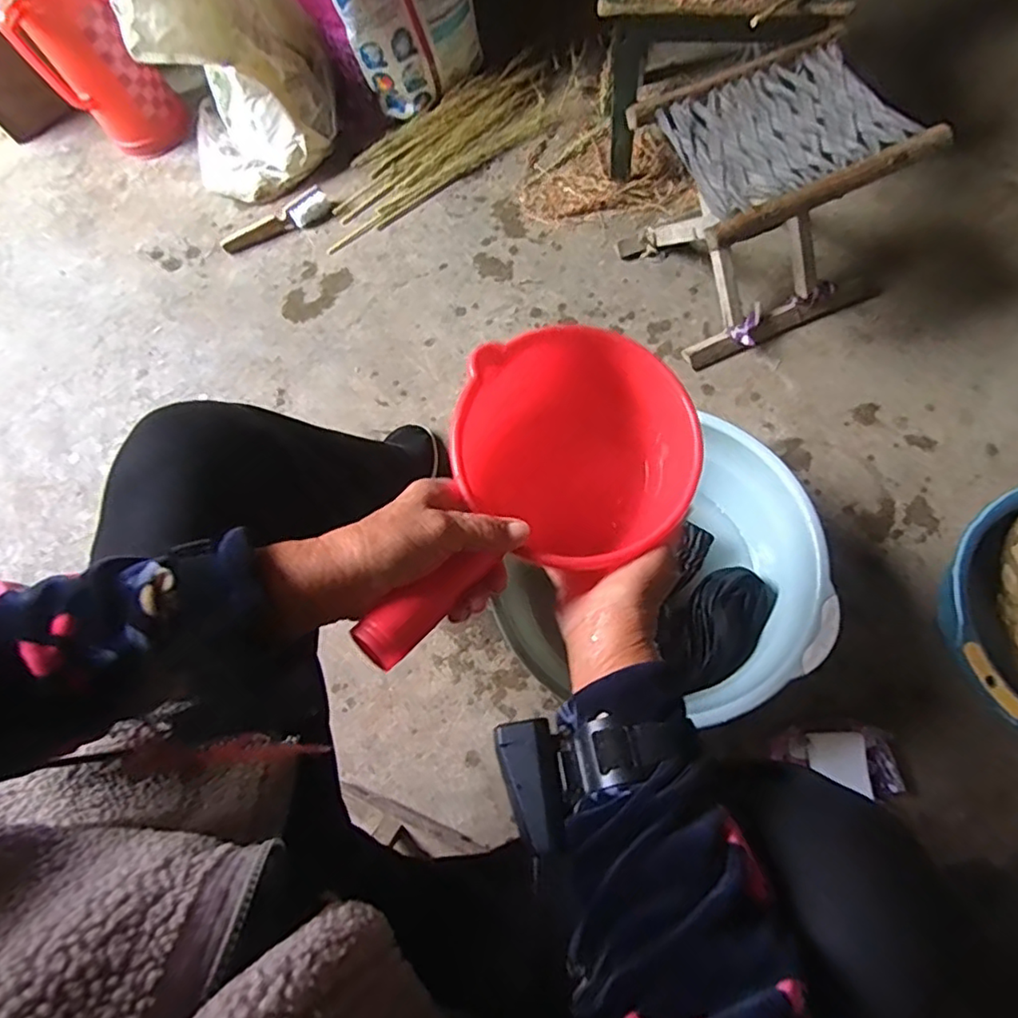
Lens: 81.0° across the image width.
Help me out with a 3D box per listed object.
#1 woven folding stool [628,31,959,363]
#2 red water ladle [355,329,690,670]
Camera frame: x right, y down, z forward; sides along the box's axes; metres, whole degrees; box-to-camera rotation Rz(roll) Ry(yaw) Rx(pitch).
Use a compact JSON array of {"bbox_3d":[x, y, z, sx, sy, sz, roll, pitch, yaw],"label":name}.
[{"bbox_3d":[0.358,-0.430,0.873,0.341,0.279,0.307,-25,69,-6],"label":"woven folding stool"},{"bbox_3d":[0.015,0.010,0.420,0.163,0.123,0.284,28,60,12],"label":"red water ladle"}]

